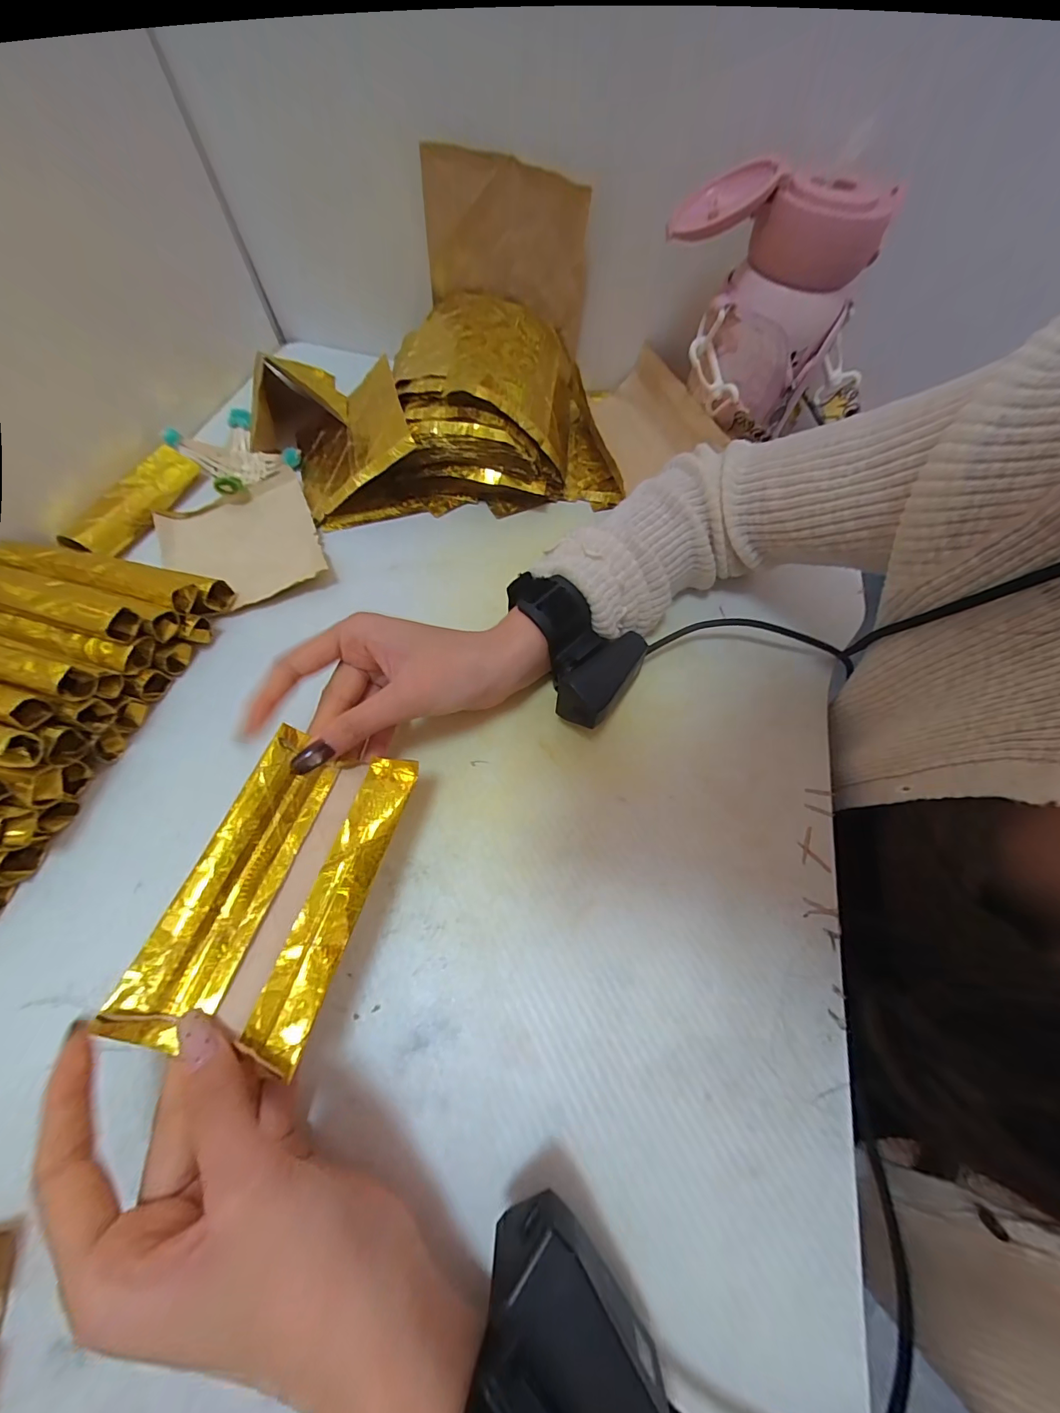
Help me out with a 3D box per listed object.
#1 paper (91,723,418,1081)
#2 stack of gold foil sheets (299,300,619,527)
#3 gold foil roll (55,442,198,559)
[{"bbox_3d":[-0.108,0.076,0.202,0.068,0.024,0.127,15,63,4],"label":"paper"},{"bbox_3d":[-0.067,-0.271,0.400,0.259,0.078,0.195,-7,64,-7],"label":"stack of gold foil sheets"},{"bbox_3d":[-0.310,-0.160,0.359,0.029,0.025,0.120,16,63,4],"label":"gold foil roll"}]

